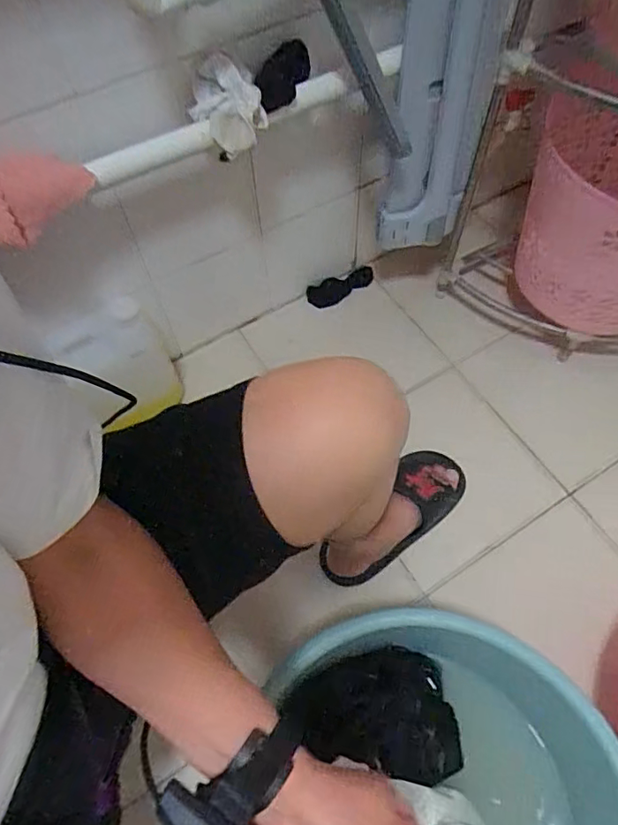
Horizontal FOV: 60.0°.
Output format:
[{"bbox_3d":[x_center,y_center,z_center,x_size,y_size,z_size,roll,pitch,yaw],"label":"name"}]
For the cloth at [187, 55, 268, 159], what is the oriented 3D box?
[{"bbox_3d":[-0.100,-0.368,0.650,0.083,0.073,0.081,-17,62,-8],"label":"cloth"}]

